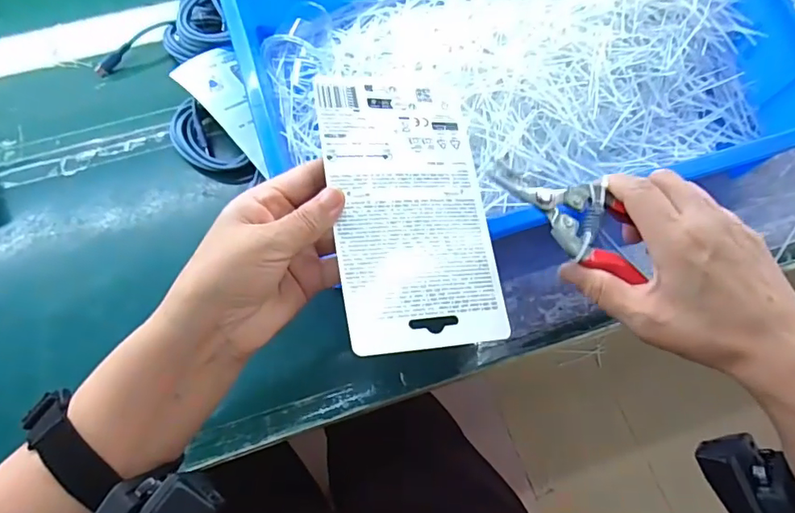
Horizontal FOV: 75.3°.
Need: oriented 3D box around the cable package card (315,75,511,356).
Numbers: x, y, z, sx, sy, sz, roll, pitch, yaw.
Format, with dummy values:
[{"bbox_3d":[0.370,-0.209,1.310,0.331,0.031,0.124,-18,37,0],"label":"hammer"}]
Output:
[{"bbox_3d":[0.008,-0.033,0.317,0.097,0.004,0.178,-3,71,-21],"label":"cable package card"}]

